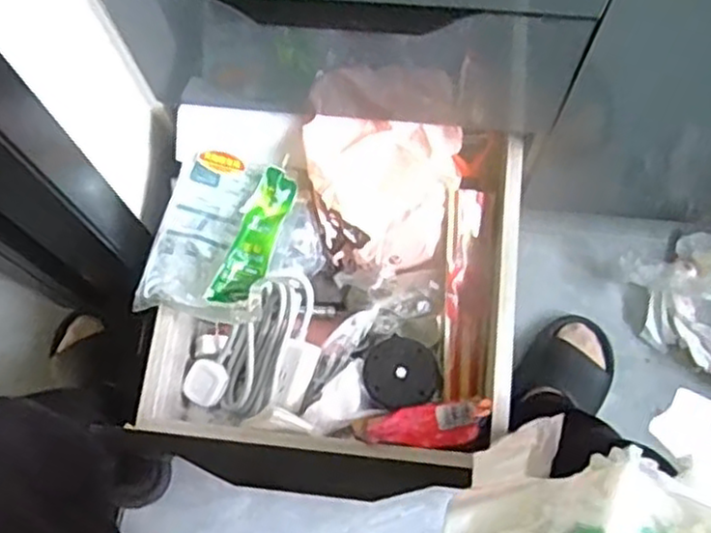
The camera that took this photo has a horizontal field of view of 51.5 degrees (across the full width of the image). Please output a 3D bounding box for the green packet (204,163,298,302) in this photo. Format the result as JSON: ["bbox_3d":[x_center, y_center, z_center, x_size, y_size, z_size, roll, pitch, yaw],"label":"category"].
[{"bbox_3d":[-0.109,-0.032,0.810,0.046,0.021,0.162,19,74,8],"label":"green packet"}]

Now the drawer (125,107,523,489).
[{"bbox_3d":[-0.025,0.026,0.828,0.394,0.143,0.390,4,72,4],"label":"drawer"}]

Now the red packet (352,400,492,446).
[{"bbox_3d":[0.069,0.163,0.766,0.141,0.045,0.049,-2,72,2],"label":"red packet"}]

